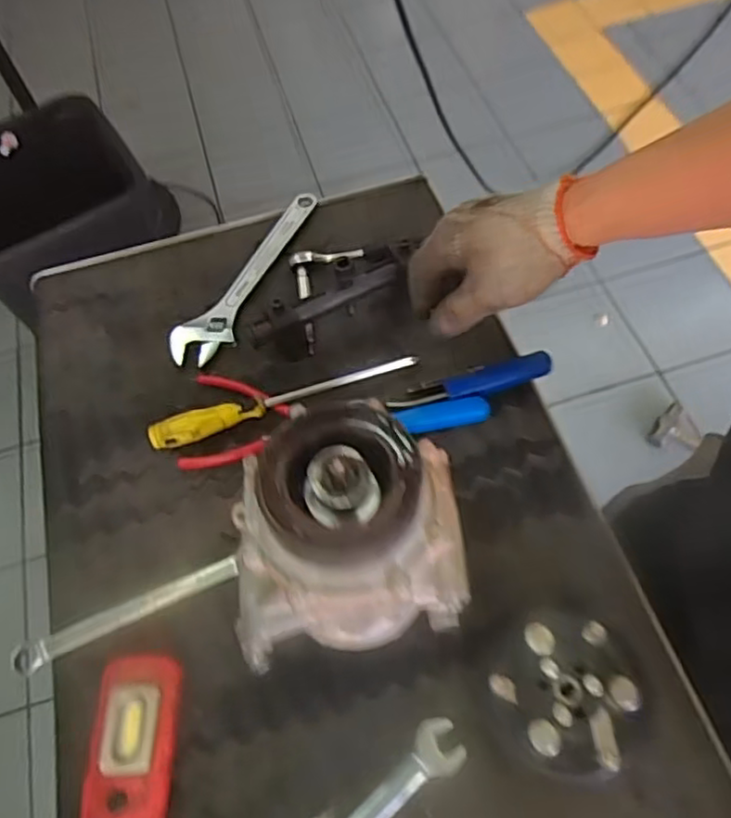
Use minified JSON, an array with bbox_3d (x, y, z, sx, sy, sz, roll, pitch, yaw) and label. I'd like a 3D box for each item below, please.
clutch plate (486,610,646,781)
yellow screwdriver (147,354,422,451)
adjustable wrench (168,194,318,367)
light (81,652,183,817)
[{"bbox_3d":[0.139,0.196,0.453,0.102,0.042,0.098,-2,60,3],"label":"clutch plate"},{"bbox_3d":[-0.073,-0.008,0.607,0.252,0.022,0.026,-17,60,-6],"label":"yellow screwdriver"},{"bbox_3d":[-0.119,-0.143,0.695,0.052,0.019,0.245,23,64,17],"label":"adjustable wrench"},{"bbox_3d":[-0.161,0.255,0.452,0.058,0.032,0.159,-4,60,2],"label":"light"}]

